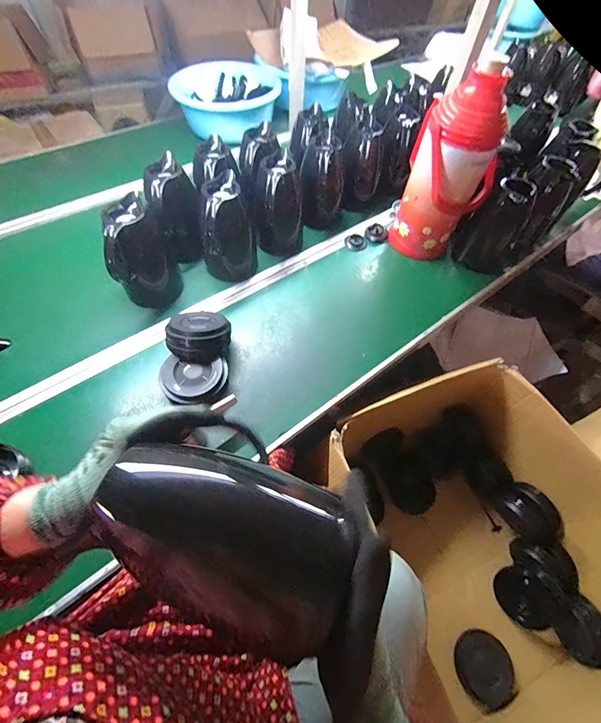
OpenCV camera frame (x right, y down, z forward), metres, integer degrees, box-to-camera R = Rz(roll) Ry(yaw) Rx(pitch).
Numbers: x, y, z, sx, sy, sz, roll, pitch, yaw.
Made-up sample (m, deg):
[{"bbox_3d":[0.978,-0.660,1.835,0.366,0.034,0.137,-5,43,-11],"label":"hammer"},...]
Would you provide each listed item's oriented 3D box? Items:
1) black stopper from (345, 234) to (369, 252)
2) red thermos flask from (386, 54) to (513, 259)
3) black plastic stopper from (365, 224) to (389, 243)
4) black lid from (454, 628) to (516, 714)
[{"bbox_3d":[0.151,-0.320,0.895,0.060,0.021,0.051,12,57,6],"label":"black stopper"},{"bbox_3d":[0.333,-0.416,0.749,0.138,0.360,0.147,-31,63,-20],"label":"red thermos flask"},{"bbox_3d":[0.209,-0.350,0.905,0.060,0.032,0.038,16,58,8],"label":"black plastic stopper"},{"bbox_3d":[0.416,0.691,0.747,0.119,0.025,0.127,-13,50,16],"label":"black lid"}]

